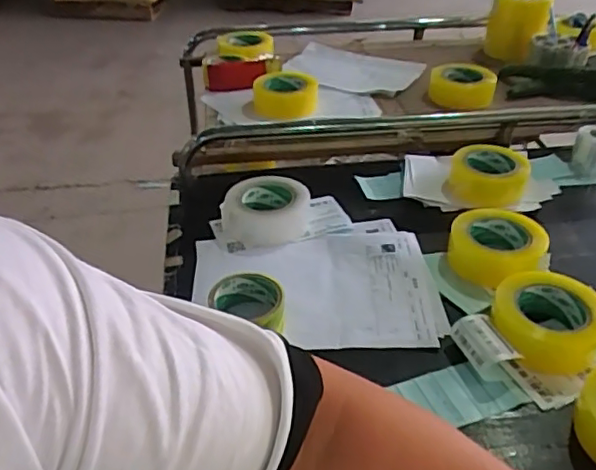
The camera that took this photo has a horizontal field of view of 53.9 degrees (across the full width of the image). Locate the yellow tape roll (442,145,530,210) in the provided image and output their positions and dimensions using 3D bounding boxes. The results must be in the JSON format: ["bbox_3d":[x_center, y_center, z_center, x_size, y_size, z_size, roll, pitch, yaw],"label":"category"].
[{"bbox_3d":[0.326,-0.100,1.010,0.131,0.062,0.136,0,37,0],"label":"yellow tape roll"}]

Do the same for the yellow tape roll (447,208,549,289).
[{"bbox_3d":[0.283,0.019,0.845,0.127,0.059,0.134,0,37,0],"label":"yellow tape roll"}]

